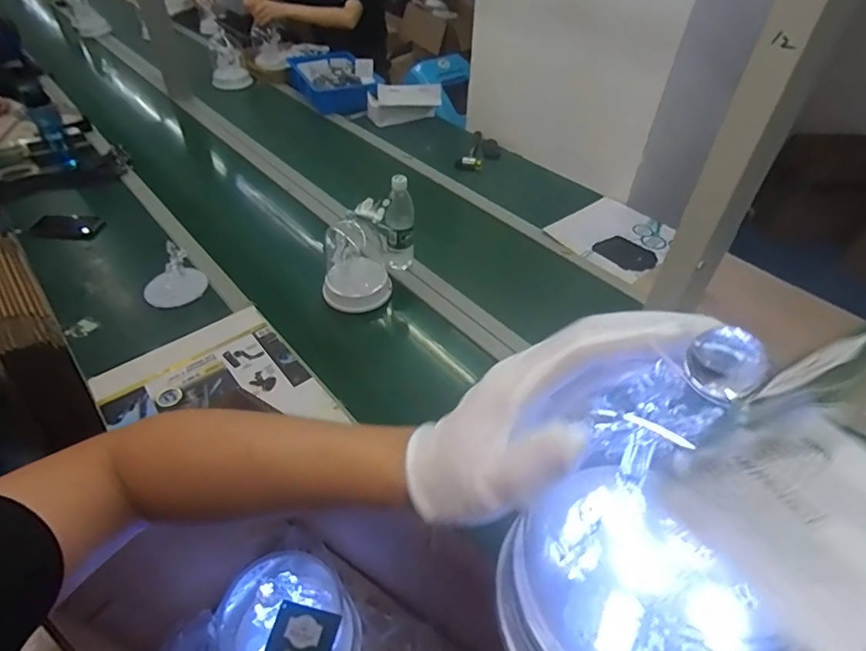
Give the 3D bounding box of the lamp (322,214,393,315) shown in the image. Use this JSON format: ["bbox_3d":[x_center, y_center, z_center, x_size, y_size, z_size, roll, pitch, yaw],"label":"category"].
[{"bbox_3d":[-0.170,-0.147,1.078,0.142,0.193,0.130,-5,45,-6],"label":"lamp"}]

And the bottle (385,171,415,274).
[{"bbox_3d":[-0.075,-0.217,1.124,0.068,0.233,0.069,-1,45,-3],"label":"bottle"}]

